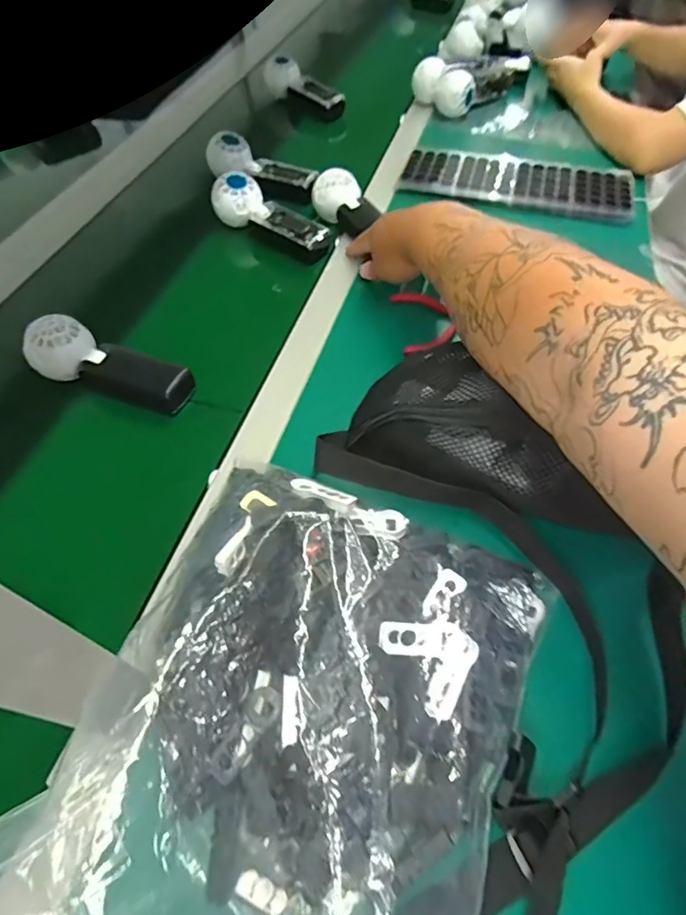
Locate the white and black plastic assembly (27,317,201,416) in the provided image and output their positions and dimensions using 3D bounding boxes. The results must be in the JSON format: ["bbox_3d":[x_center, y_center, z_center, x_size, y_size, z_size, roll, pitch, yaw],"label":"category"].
[{"bbox_3d":[-0.229,-0.092,0.492,0.161,0.058,0.056,15,56,11],"label":"white and black plastic assembly"}]

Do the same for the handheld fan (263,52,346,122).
[{"bbox_3d":[-0.066,-0.654,0.887,0.166,0.050,0.058,38,62,9],"label":"handheld fan"}]

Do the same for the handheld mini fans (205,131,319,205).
[{"bbox_3d":[-0.115,-0.407,0.723,0.173,0.075,0.066,24,58,17],"label":"handheld mini fans"}]

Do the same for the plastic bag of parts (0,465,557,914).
[{"bbox_3d":[-0.035,0.166,0.283,0.262,0.088,0.367,21,57,15],"label":"plastic bag of parts"}]

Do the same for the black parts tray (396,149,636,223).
[{"bbox_3d":[0.245,-0.390,0.712,0.313,0.026,0.128,14,55,10],"label":"black parts tray"}]

